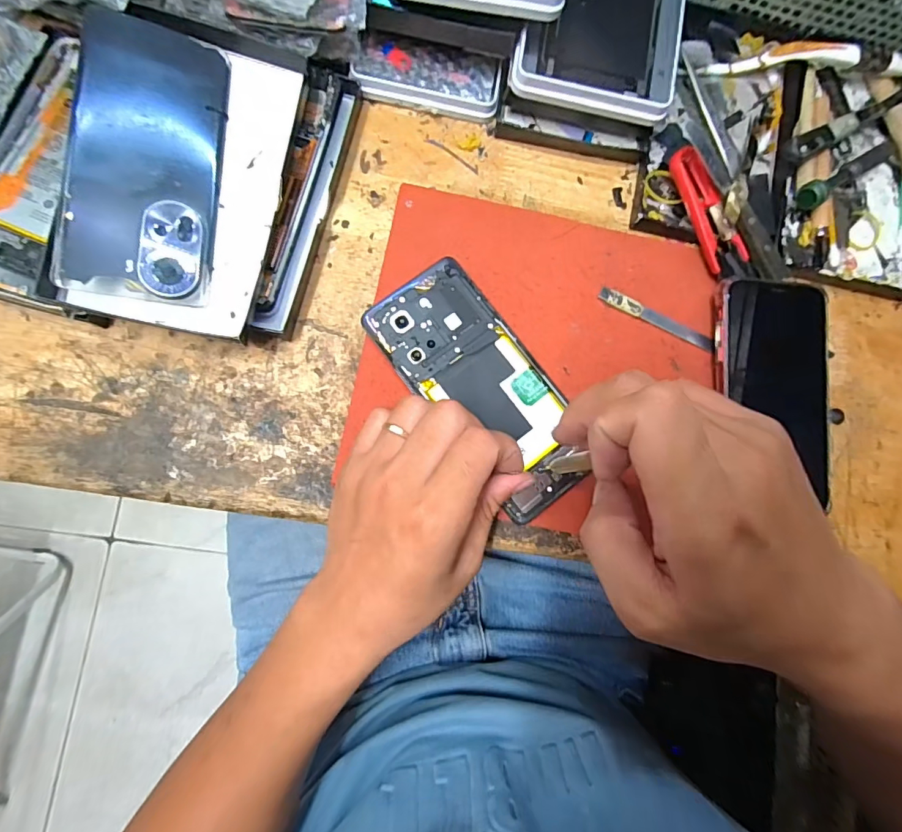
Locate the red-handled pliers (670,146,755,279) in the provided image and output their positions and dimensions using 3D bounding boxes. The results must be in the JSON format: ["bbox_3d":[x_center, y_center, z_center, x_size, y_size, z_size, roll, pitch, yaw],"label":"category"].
[{"bbox_3d":[0.168,-0.130,0.300,0.024,0.021,0.089,-23,86,-7],"label":"red-handled pliers"}]

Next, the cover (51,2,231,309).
[{"bbox_3d":[-0.166,-0.141,0.252,0.070,0.008,0.152,5,84,-25],"label":"cover"}]

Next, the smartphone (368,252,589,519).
[{"bbox_3d":[0.021,-0.019,0.282,0.071,0.005,0.159,-38,87,-6],"label":"smartphone"}]

